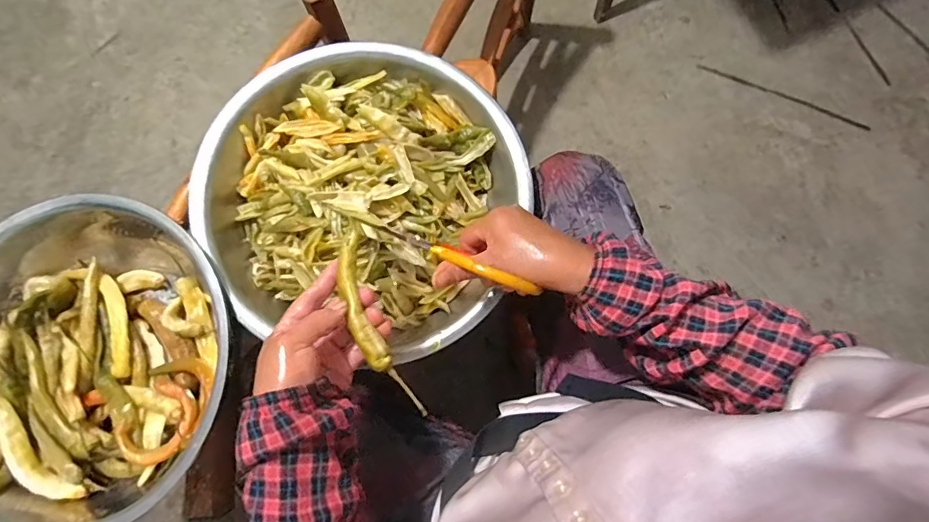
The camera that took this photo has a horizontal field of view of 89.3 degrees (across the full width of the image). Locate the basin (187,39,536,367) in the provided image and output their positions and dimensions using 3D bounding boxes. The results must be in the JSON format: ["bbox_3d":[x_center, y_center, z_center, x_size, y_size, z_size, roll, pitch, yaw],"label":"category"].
[{"bbox_3d":[-0.114,-0.082,0.534,0.346,0.092,0.329,11,77,4],"label":"basin"}]

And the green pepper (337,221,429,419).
[{"bbox_3d":[-0.079,0.046,0.395,0.030,0.028,0.176,-22,74,-4],"label":"green pepper"}]

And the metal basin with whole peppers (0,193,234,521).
[{"bbox_3d":[-0.402,0.106,0.506,0.330,0.101,0.325,0,76,1],"label":"metal basin with whole peppers"}]

